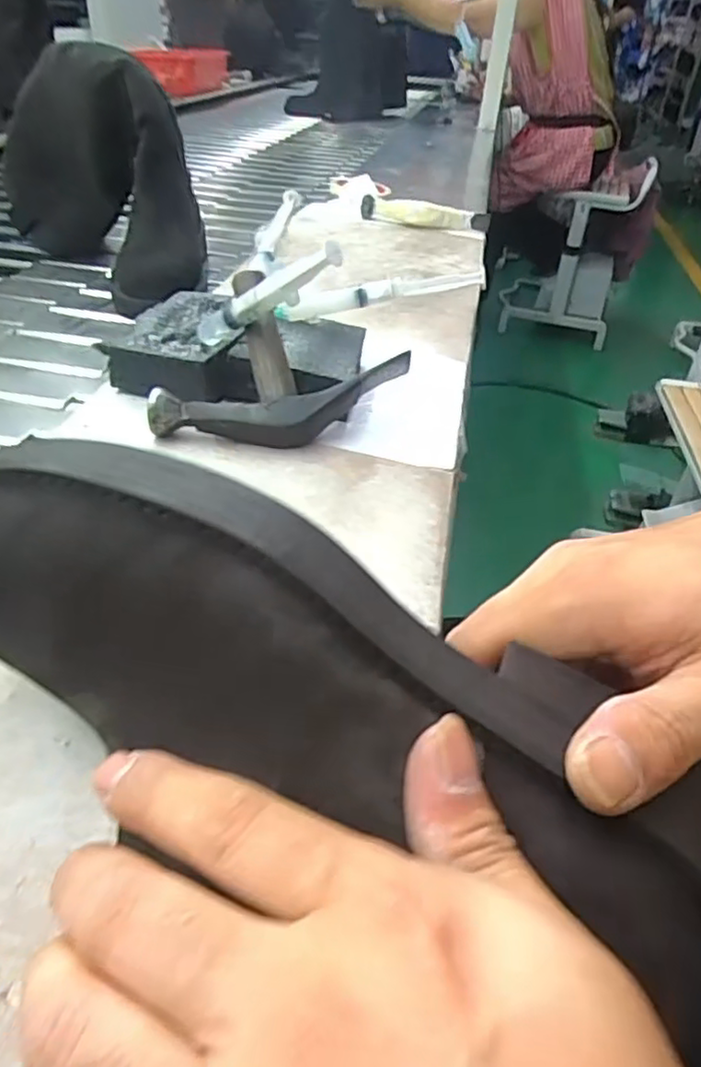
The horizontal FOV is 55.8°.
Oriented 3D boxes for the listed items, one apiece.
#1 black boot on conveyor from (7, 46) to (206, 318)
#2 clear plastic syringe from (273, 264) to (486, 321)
[{"bbox_3d":[-0.275,-0.409,0.756,0.130,0.219,0.329,-25,48,-32],"label":"black boot on conveyor"},{"bbox_3d":[0.020,-0.175,0.483,0.153,0.020,0.013,-8,38,8],"label":"clear plastic syringe"}]

